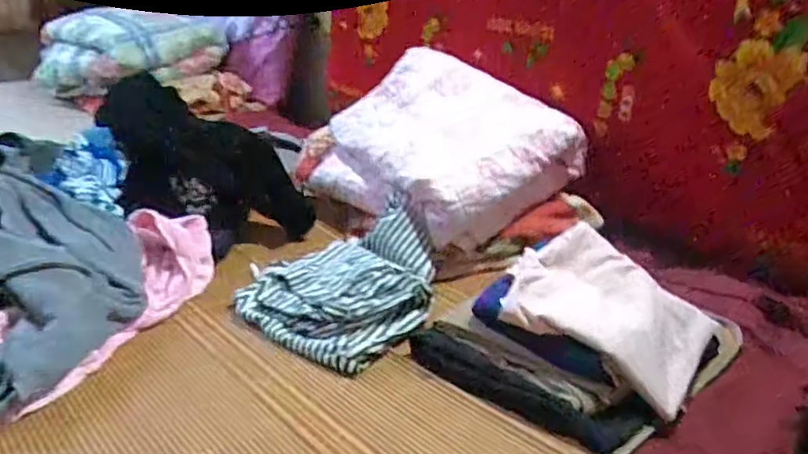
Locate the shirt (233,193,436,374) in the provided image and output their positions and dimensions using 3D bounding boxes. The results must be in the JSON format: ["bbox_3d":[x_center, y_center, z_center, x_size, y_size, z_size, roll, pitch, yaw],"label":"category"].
[{"bbox_3d":[-0.068,0.063,0.903,0.248,0.098,0.299,22,29,34],"label":"shirt"}]

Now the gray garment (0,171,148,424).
[{"bbox_3d":[-0.470,0.061,0.802,0.242,0.114,0.434,-9,27,-28],"label":"gray garment"}]

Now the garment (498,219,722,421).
[{"bbox_3d":[0.251,0.103,0.762,0.226,0.107,0.232,20,28,32],"label":"garment"}]

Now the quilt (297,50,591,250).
[{"bbox_3d":[0.043,-0.158,1.156,0.367,0.140,0.463,-40,51,-20],"label":"quilt"}]

